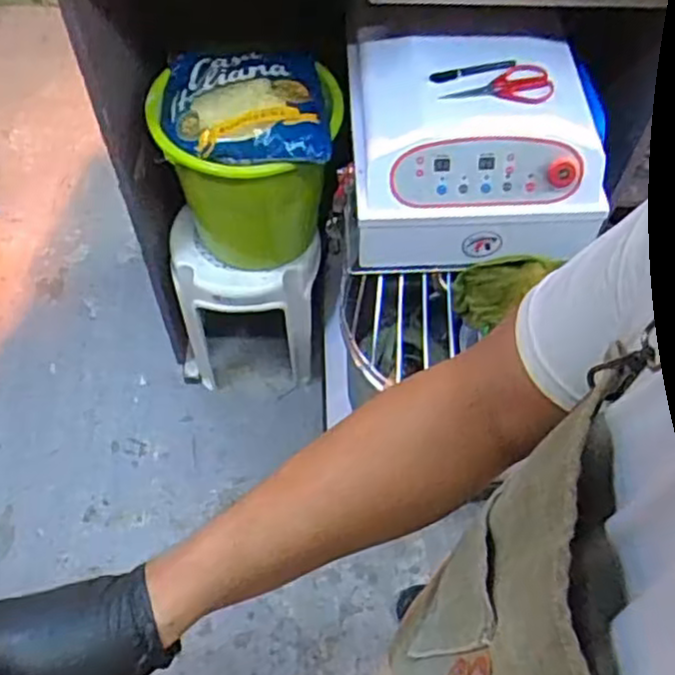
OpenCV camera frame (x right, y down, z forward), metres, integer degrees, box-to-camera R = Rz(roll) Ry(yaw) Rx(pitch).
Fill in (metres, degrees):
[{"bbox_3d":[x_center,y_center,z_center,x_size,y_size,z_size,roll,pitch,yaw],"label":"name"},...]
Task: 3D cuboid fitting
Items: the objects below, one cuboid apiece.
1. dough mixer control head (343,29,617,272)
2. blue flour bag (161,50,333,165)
[{"bbox_3d":[0.207,-0.314,1.106,0.361,0.229,0.321,-2,58,-2],"label":"dough mixer control head"},{"bbox_3d":[-0.158,-0.403,1.222,0.318,0.057,0.241,-7,58,-5],"label":"blue flour bag"}]

